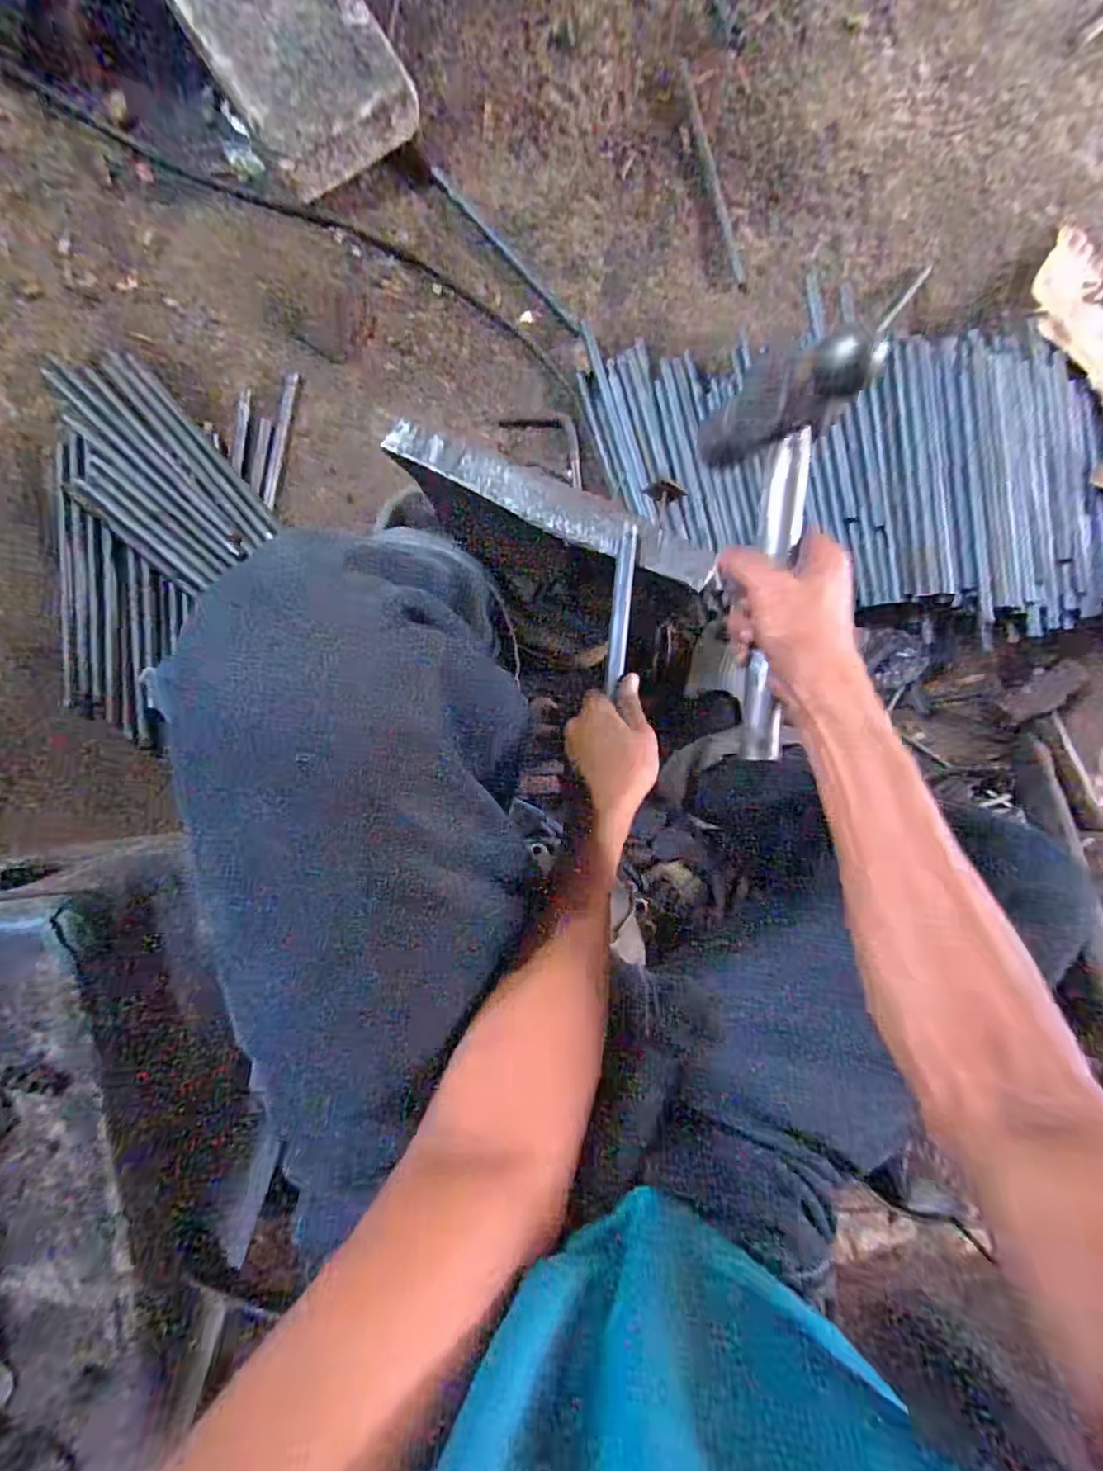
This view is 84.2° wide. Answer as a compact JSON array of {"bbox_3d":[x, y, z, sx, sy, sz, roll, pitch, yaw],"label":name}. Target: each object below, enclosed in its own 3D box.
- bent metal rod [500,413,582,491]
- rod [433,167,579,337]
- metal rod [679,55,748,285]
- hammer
[{"bbox_3d":[0.007,-0.438,0.900,0.149,0.021,0.077,43,84,-5],"label":"bent metal rod"},{"bbox_3d":[-0.064,-0.704,0.893,0.016,0.012,0.297,-45,95,-6],"label":"rod"},{"bbox_3d":[0.253,-0.863,0.947,0.019,0.017,0.360,-15,91,-8],"label":"metal rod"},{"bbox_3d":[0.139,-0.104,0.394,0.058,0.097,0.248,-1,105,-8],"label":"hammer"}]

